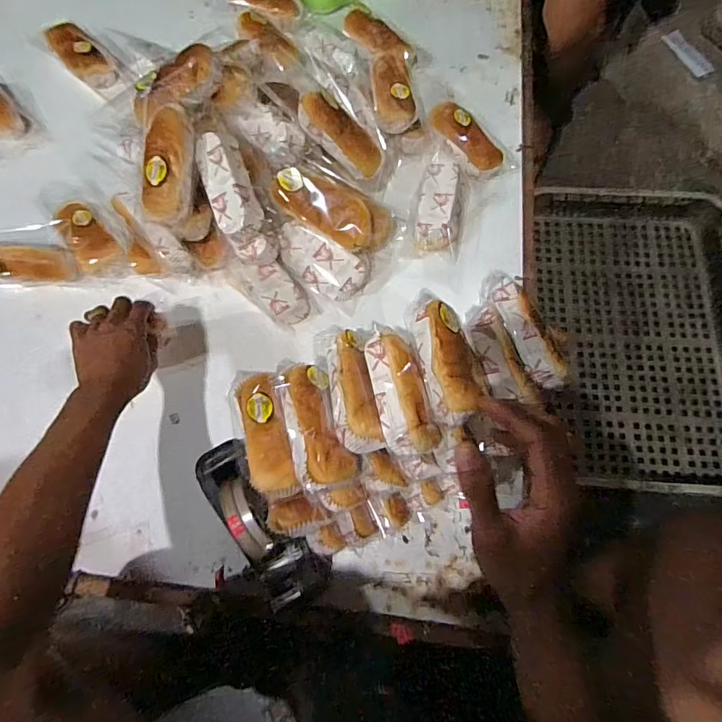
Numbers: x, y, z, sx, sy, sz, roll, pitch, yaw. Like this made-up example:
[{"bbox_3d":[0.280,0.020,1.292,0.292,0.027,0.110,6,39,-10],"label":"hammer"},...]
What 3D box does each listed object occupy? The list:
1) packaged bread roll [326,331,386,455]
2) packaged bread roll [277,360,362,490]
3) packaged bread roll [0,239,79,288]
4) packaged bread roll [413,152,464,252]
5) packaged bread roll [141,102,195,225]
[{"bbox_3d":[-0.011,0.033,0.492,0.044,0.035,0.135,-5,58,-16],"label":"packaged bread roll"},{"bbox_3d":[-0.051,0.061,0.478,0.058,0.033,0.143,-21,74,-6],"label":"packaged bread roll"},{"bbox_3d":[-0.536,-0.149,0.678,0.211,0.042,0.061,0,73,0],"label":"packaged bread roll"},{"bbox_3d":[0.125,-0.247,0.707,0.068,0.043,0.170,9,73,3],"label":"packaged bread roll"},{"bbox_3d":[-0.258,-0.260,0.598,0.065,0.043,0.150,4,93,2],"label":"packaged bread roll"}]

